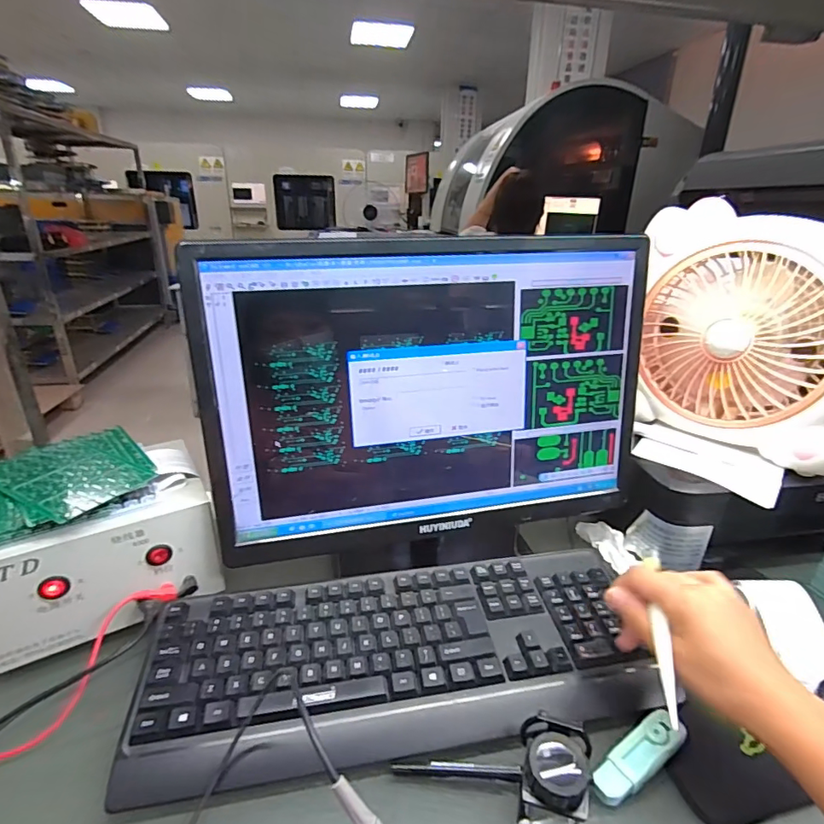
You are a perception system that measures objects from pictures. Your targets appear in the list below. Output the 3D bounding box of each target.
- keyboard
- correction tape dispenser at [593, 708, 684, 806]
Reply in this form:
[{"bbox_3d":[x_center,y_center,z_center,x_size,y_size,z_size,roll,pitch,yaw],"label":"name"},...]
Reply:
[{"bbox_3d":[-0.010,0.206,0.413,0.412,0.032,0.149,-4,24,-11],"label":"keyboard"},{"bbox_3d":[0.166,0.251,0.349,0.084,0.016,0.025,-14,28,-30],"label":"correction tape dispenser"}]

